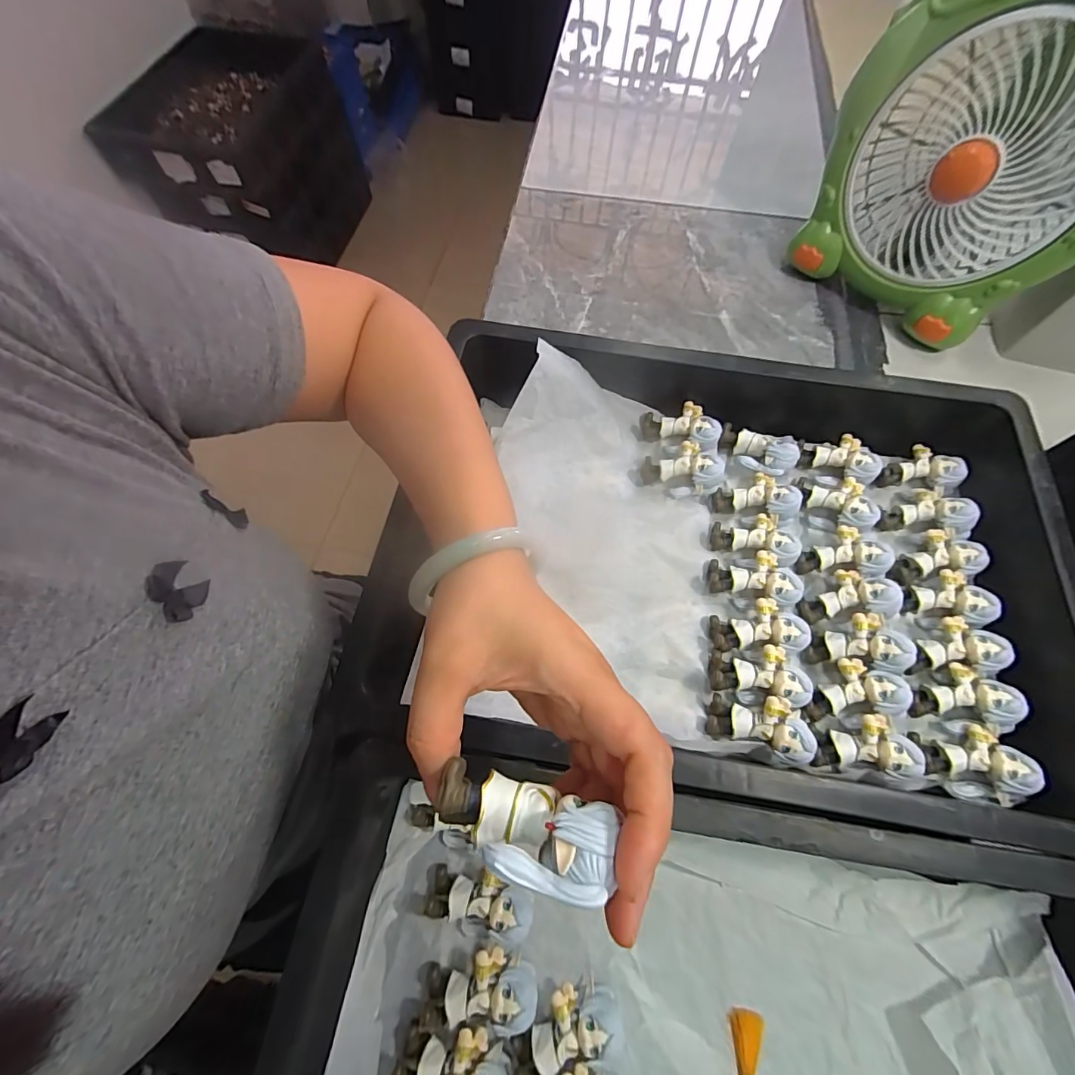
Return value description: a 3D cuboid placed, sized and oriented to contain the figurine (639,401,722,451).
[{"bbox_3d":[0.121,-0.094,0.388,0.066,0.022,0.042,11,65,23],"label":"figurine"}]

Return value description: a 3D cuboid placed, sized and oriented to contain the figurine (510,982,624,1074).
[{"bbox_3d":[0.013,0.275,0.253,0.067,0.023,0.031,-24,69,-10],"label":"figurine"}]

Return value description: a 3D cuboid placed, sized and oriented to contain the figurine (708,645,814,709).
[{"bbox_3d":[0.149,0.094,0.306,0.054,0.027,0.036,1,67,0],"label":"figurine"}]

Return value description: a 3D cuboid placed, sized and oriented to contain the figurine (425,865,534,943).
[{"bbox_3d":[-0.034,0.225,0.277,0.062,0.024,0.035,2,65,14],"label":"figurine"}]

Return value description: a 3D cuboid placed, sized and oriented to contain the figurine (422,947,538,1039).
[{"bbox_3d":[-0.034,0.259,0.260,0.065,0.025,0.034,-8,67,-4],"label":"figurine"}]

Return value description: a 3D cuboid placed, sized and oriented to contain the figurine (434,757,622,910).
[{"bbox_3d":[-0.004,0.091,0.142,0.056,0.019,0.025,13,65,21],"label":"figurine"}]

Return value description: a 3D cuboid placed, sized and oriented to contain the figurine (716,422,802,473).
[{"bbox_3d":[0.182,-0.073,0.375,0.060,0.022,0.029,29,67,32],"label":"figurine"}]

